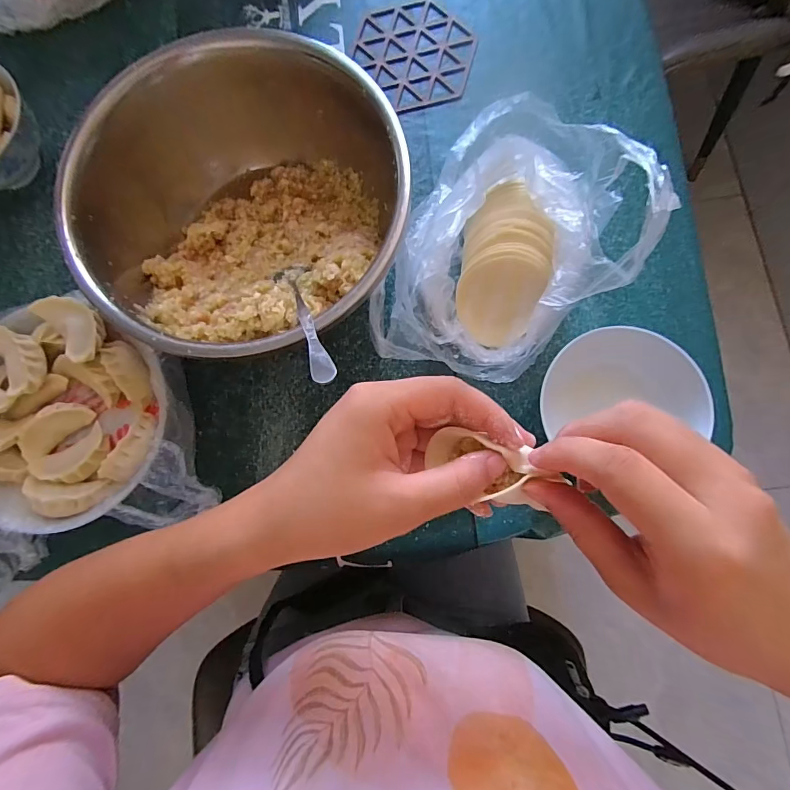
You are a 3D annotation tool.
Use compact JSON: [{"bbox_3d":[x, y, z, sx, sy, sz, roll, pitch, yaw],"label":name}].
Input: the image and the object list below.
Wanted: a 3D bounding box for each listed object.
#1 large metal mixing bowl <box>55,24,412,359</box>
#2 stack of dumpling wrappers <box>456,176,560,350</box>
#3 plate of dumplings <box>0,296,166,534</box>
[{"bbox_3d":[-0.122,-0.138,0.355,0.235,0.111,0.230,0,81,1],"label":"large metal mixing bowl"},{"bbox_3d":[0.097,-0.120,0.373,0.073,0.042,0.142,8,82,3],"label":"stack of dumpling wrappers"},{"bbox_3d":[-0.292,0.018,0.363,0.180,0.043,0.185,0,81,1],"label":"plate of dumplings"}]

